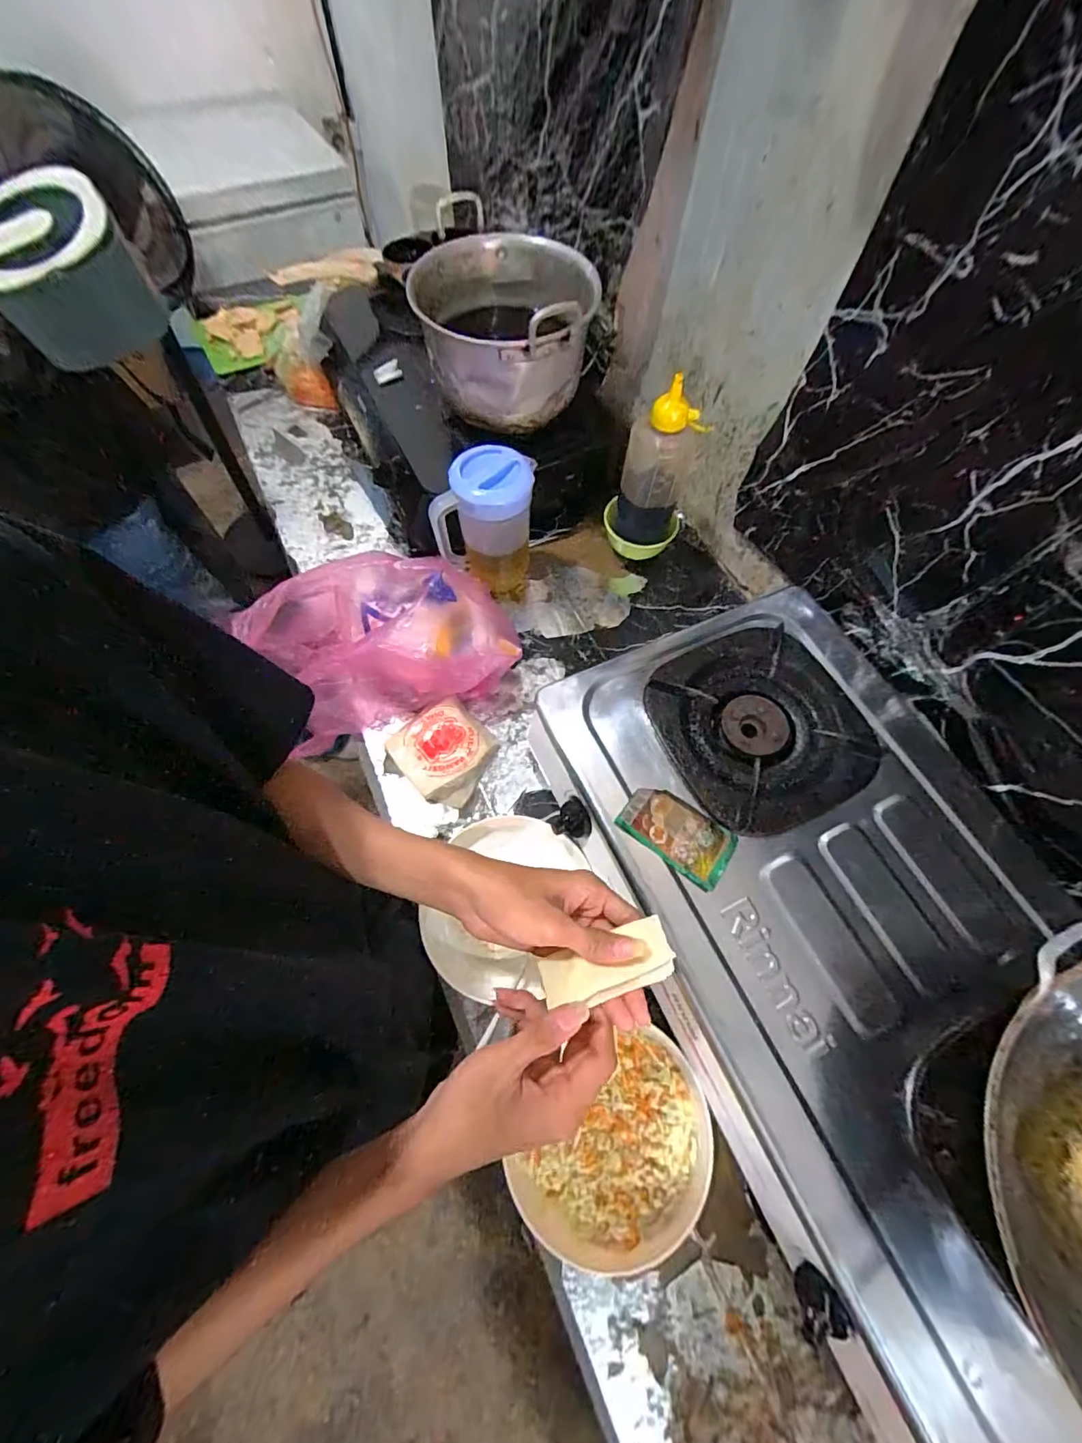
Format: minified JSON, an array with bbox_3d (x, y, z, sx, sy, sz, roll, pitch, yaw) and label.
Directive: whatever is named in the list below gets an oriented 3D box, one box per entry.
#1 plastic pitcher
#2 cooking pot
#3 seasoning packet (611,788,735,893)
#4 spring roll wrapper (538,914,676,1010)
[{"bbox_3d":[-0.073,-0.270,0.693,0.123,0.189,0.104,7,66,2],"label":"plastic pitcher"},{"bbox_3d":[-0.043,-0.517,0.673,0.230,0.157,0.234,0,66,-1],"label":"cooking pot"},{"bbox_3d":[0.135,0.108,0.490,0.107,0.012,0.065,36,70,14],"label":"seasoning packet"},{"bbox_3d":[0.044,0.168,0.341,0.090,0.012,0.038,-20,67,5],"label":"spring roll wrapper"}]

